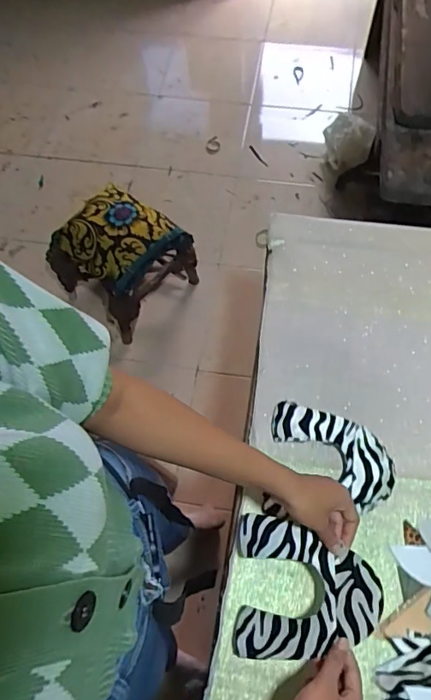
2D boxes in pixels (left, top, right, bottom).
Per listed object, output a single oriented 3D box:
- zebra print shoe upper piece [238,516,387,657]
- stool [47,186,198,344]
[{"bbox_3d":[0.104,0.277,0.566,0.160,0.014,0.148,-1,71,17],"label":"zebra print shoe upper piece"},{"bbox_3d":[-0.269,-0.254,1.495,0.253,0.379,0.369,36,71,17],"label":"stool"}]

